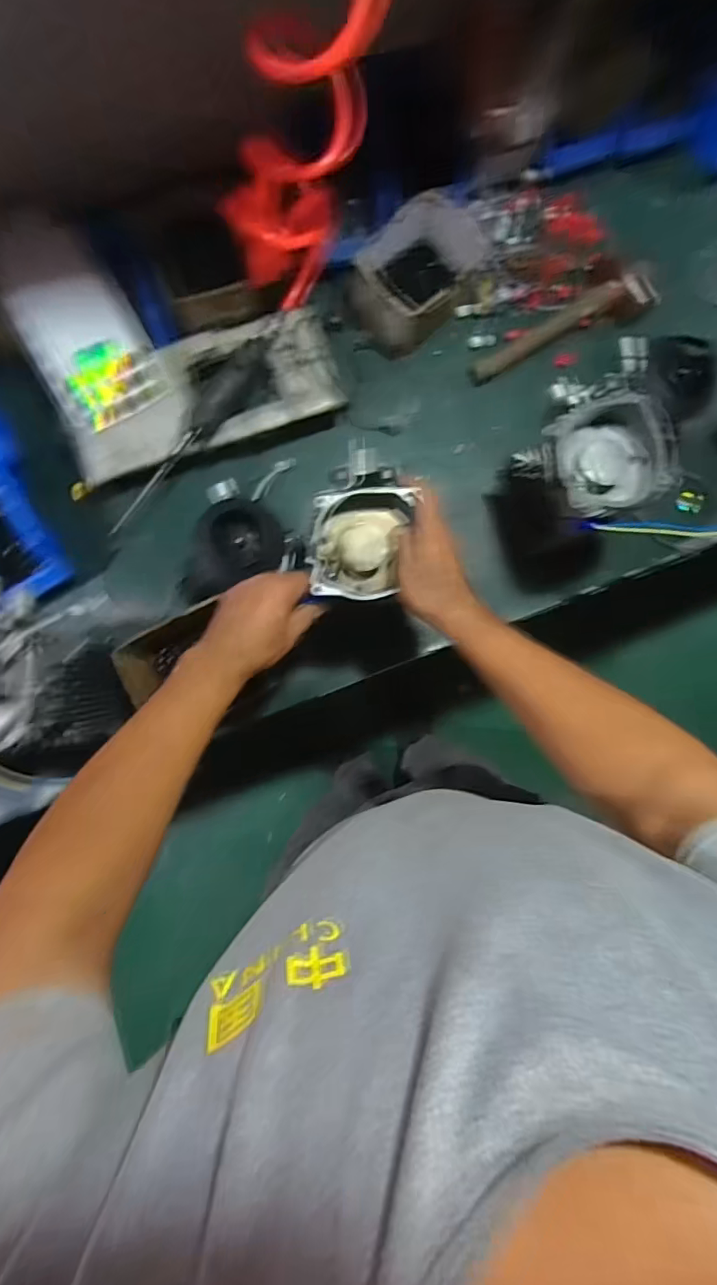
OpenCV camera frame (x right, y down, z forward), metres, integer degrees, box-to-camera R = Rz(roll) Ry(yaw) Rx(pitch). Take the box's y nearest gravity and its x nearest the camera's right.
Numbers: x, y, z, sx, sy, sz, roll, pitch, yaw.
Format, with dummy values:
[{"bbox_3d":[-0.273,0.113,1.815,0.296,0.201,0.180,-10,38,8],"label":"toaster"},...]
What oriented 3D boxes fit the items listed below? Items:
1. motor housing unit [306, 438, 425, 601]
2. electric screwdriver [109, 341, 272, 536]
[{"bbox_3d":[0.001,-0.119,0.547,0.105,0.053,0.152,8,86,-2],"label":"motor housing unit"},{"bbox_3d":[-0.205,-0.262,0.661,0.039,0.044,0.301,35,86,0],"label":"electric screwdriver"}]

